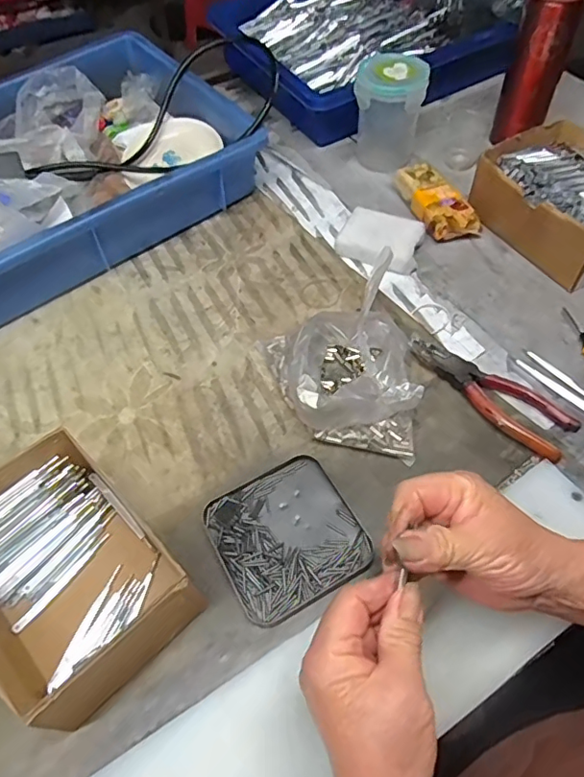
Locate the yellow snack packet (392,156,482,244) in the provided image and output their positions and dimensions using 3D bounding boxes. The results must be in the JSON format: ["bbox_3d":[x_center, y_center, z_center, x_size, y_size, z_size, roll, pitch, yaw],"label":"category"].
[{"bbox_3d":[0.156,-0.208,0.592,0.052,0.029,0.111,-19,57,-12],"label":"yellow snack packet"}]

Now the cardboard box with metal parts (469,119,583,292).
[{"bbox_3d":[0.286,-0.196,0.554,0.132,0.063,0.164,-31,61,-19],"label":"cardboard box with metal parts"}]

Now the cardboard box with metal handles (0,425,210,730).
[{"bbox_3d":[-0.147,0.125,0.357,0.114,0.070,0.166,-38,63,-22],"label":"cardboard box with metal handles"}]

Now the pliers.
[{"bbox_3d":[0.168,0.001,0.460,0.148,0.011,0.049,39,65,24],"label":"pliers"}]

